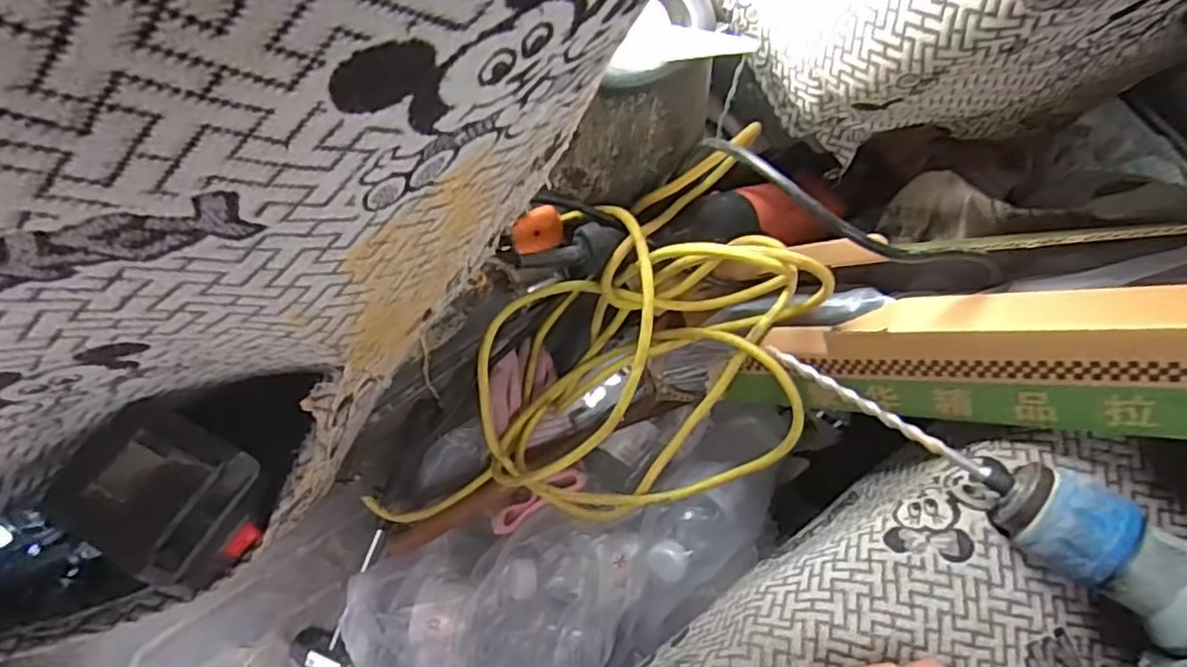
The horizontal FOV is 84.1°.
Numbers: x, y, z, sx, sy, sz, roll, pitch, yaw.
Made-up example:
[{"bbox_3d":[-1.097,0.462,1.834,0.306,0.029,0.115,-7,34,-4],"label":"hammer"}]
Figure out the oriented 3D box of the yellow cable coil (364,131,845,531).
[{"bbox_3d":[0.014,0.003,0.535,0.330,0.130,0.354,6,79,32],"label":"yellow cable coil"}]

